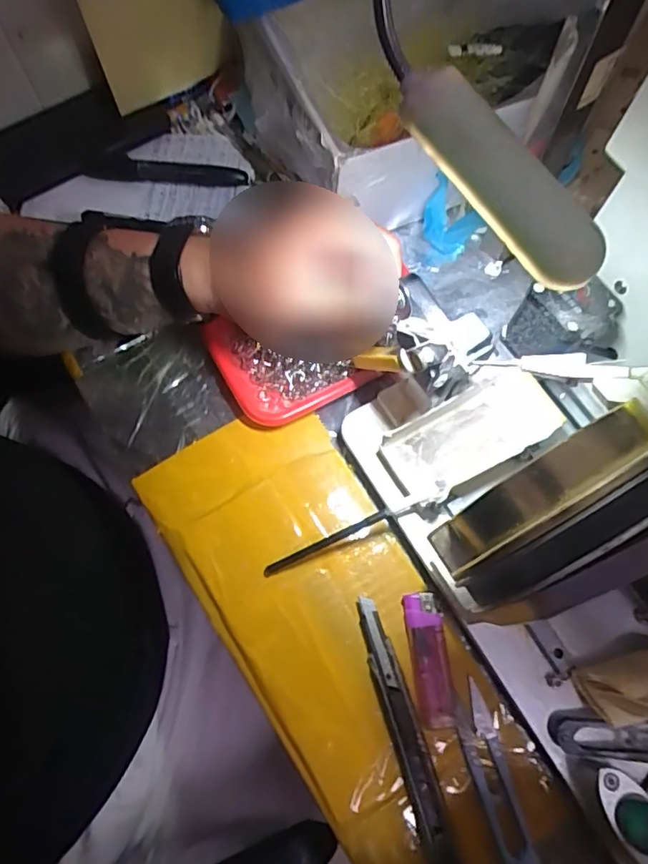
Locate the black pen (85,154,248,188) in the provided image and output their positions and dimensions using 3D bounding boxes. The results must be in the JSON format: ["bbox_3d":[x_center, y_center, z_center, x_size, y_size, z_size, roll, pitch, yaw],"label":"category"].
[{"bbox_3d":[-0.135,-0.223,0.484,0.138,0.016,0.018,-1,69,-1],"label":"black pen"}]

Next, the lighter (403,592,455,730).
[{"bbox_3d":[0.065,0.142,0.353,0.022,0.011,0.077,-5,69,-3],"label":"lighter"}]

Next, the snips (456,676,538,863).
[{"bbox_3d":[0.099,0.205,0.332,0.021,0.008,0.101,-14,70,-6],"label":"snips"}]

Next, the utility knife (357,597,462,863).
[{"bbox_3d":[0.050,0.180,0.339,0.018,0.010,0.157,-16,70,-7],"label":"utility knife"}]

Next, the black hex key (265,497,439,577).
[{"bbox_3d":[0.016,0.067,0.370,0.117,0.029,0.009,-21,71,-8],"label":"black hex key"}]

